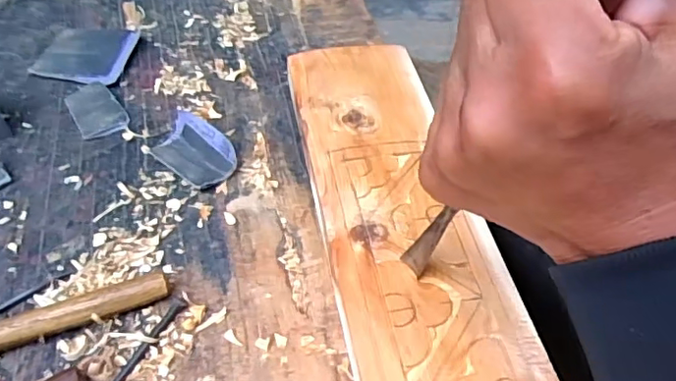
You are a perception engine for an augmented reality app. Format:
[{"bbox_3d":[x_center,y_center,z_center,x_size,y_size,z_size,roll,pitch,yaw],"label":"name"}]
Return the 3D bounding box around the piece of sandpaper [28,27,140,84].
[{"bbox_3d":[-0.221,-0.123,0.518,0.079,0.006,0.080,6,47,5],"label":"piece of sandpaper"}]

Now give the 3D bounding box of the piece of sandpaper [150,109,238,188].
[{"bbox_3d":[-0.105,-0.030,0.423,0.068,0.020,0.040,34,55,27],"label":"piece of sandpaper"}]

